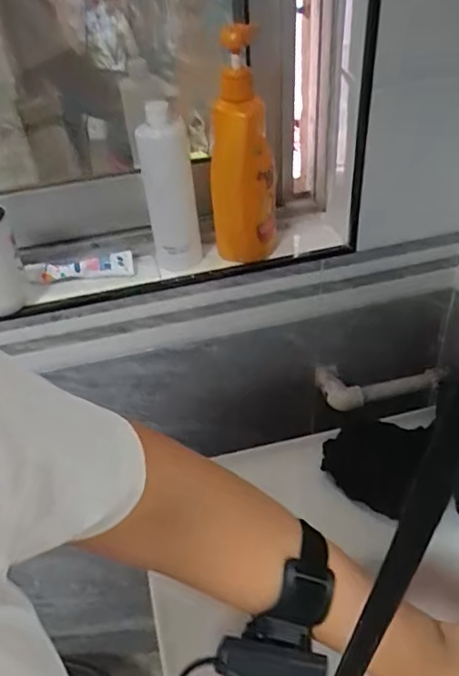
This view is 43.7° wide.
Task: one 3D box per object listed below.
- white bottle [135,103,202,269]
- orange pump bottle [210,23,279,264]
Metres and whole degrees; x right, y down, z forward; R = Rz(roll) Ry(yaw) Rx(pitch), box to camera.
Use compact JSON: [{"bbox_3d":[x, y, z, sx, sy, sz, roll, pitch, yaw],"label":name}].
[{"bbox_3d":[-0.079,-0.194,0.744,0.063,0.202,0.076,-11,41,-7],"label":"white bottle"},{"bbox_3d":[0.016,-0.233,0.763,0.085,0.305,0.095,-4,40,1],"label":"orange pump bottle"}]

